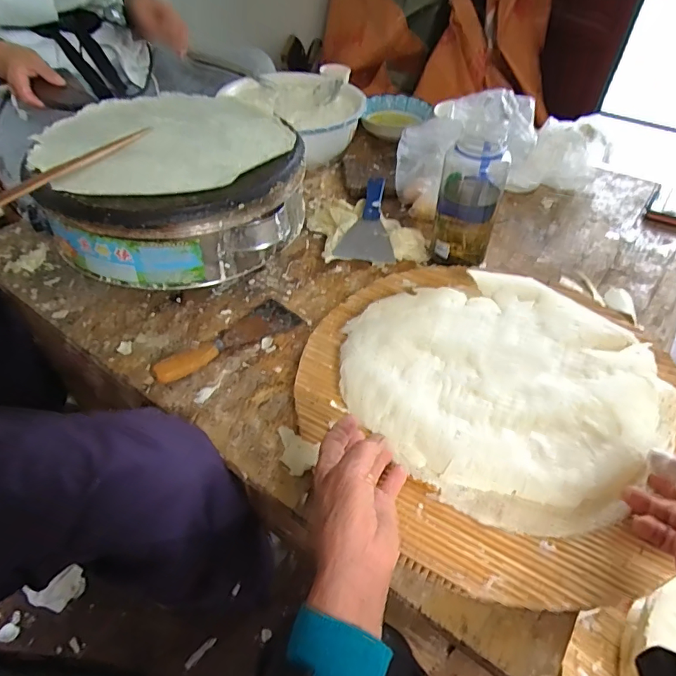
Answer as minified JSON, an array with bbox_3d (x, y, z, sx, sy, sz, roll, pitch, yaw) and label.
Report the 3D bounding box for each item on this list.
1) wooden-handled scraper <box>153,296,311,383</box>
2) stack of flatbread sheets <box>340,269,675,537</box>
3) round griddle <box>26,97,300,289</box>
[{"bbox_3d":[-0.143,-0.004,0.606,0.194,0.027,0.062,-30,54,-28],"label":"wooden-handled scraper"},{"bbox_3d":[0.184,0.036,0.540,0.319,0.033,0.329,-29,53,-27],"label":"stack of flatbread sheets"},{"bbox_3d":[-0.229,-0.226,0.706,0.341,0.141,0.326,1,46,-1],"label":"round griddle"}]

